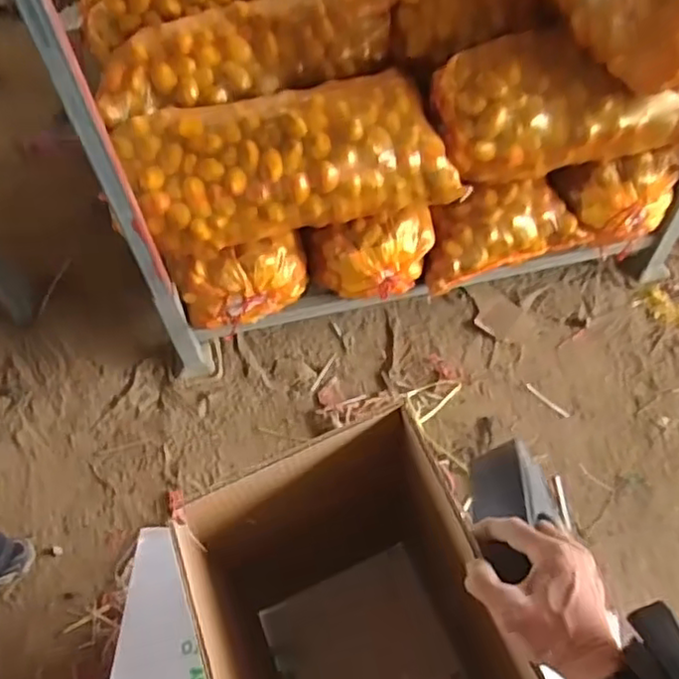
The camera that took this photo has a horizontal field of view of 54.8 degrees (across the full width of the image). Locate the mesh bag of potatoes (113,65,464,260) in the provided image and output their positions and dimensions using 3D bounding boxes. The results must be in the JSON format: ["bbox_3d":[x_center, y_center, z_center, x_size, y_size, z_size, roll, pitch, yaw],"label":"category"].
[{"bbox_3d":[-0.100,-0.361,1.316,0.630,0.191,0.249,-14,56,-7],"label":"mesh bag of potatoes"}]

